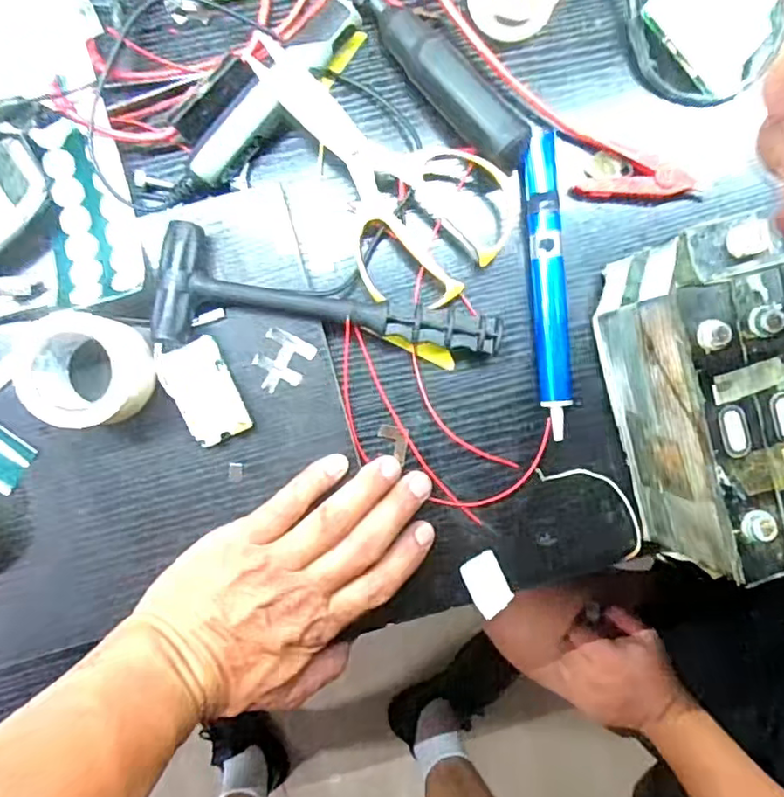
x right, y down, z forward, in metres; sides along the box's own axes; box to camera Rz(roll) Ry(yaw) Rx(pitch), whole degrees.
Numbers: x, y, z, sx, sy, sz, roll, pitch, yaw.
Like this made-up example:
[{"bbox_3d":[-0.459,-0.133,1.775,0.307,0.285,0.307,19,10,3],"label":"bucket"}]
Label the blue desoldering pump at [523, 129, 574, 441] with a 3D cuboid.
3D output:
[{"bbox_3d":[0.100,-0.071,0.383,0.025,0.019,0.184,-3,91,-2],"label":"blue desoldering pump"}]

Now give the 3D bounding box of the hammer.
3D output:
[{"bbox_3d":[-0.033,-0.054,0.360,0.200,0.026,0.068,7,91,-2],"label":"hammer"}]

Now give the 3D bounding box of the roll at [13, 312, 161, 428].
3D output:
[{"bbox_3d":[-0.172,-0.016,0.348,0.061,0.040,0.061,0,91,-2],"label":"roll"}]

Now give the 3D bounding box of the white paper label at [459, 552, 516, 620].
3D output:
[{"bbox_3d":[0.061,0.119,0.393,0.025,0.007,0.037,-26,92,-1],"label":"white paper label"}]

